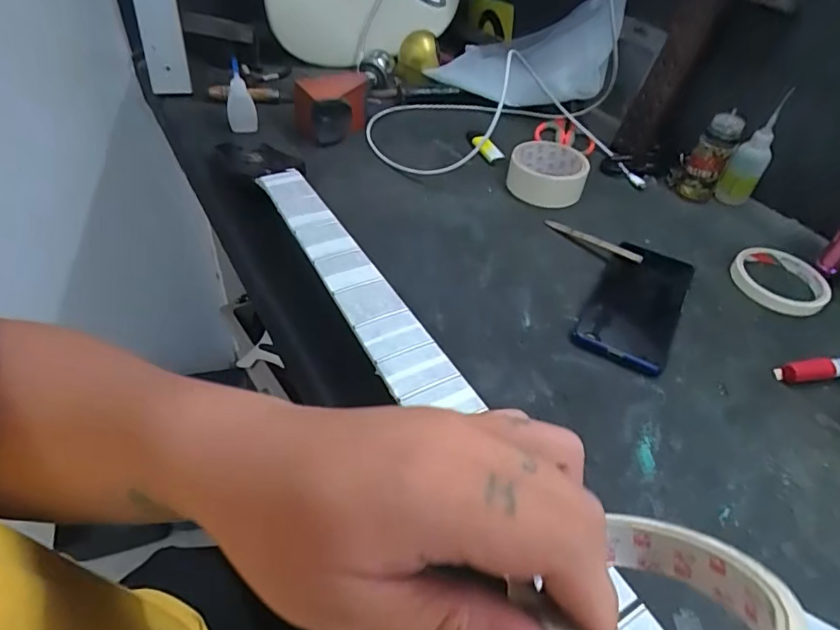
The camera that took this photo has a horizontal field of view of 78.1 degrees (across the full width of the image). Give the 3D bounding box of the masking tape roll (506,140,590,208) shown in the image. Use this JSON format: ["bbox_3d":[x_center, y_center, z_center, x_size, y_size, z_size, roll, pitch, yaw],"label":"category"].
[{"bbox_3d":[0.153,-0.173,0.630,0.091,0.036,0.092,2,44,-2],"label":"masking tape roll"}]

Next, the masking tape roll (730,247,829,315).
[{"bbox_3d":[0.373,-0.039,0.534,0.089,0.012,0.096,36,52,28],"label":"masking tape roll"}]

